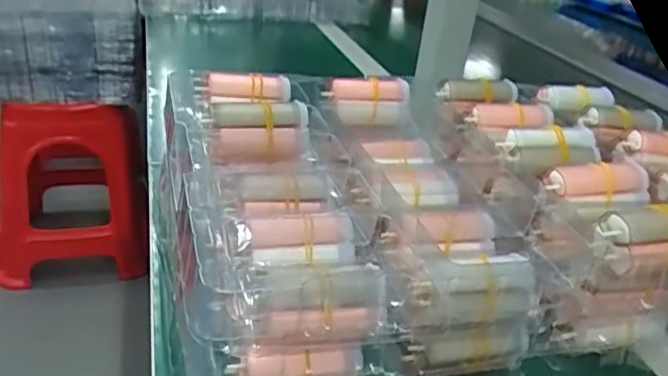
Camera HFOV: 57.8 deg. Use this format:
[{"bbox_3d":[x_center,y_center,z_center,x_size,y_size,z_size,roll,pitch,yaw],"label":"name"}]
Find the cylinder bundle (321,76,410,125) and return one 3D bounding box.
[{"bbox_3d":[0.029,-0.070,0.485,0.068,0.033,0.027,-1,28,-15],"label":"cylinder bundle"}]

